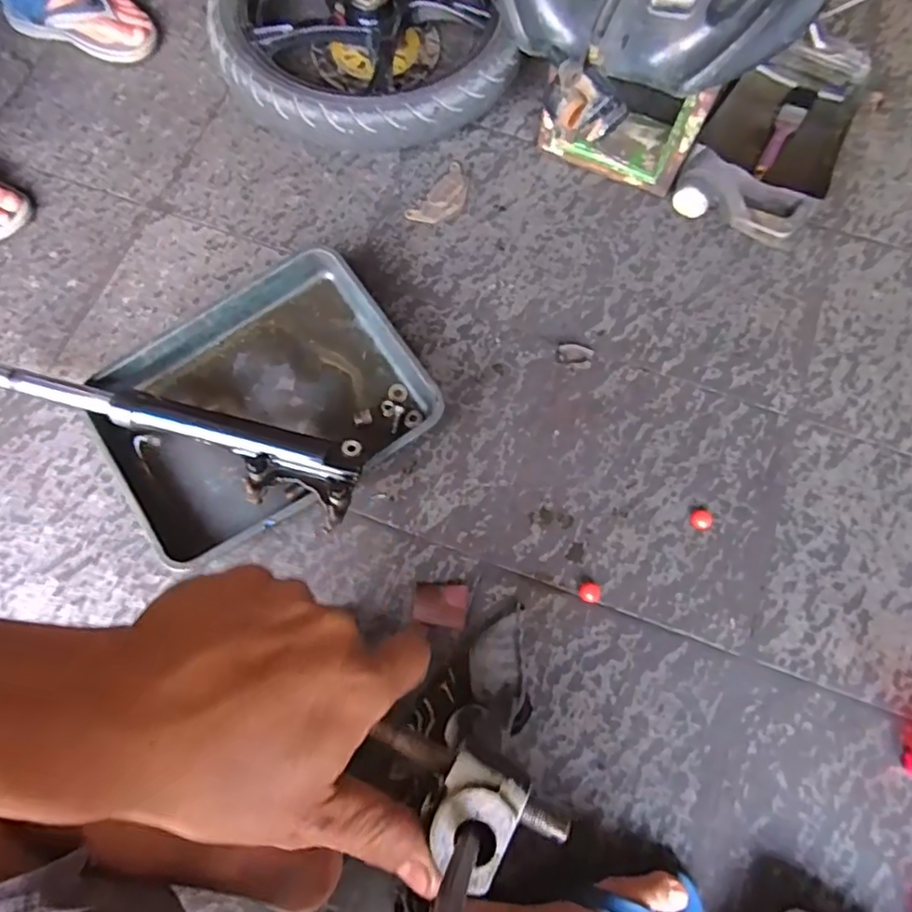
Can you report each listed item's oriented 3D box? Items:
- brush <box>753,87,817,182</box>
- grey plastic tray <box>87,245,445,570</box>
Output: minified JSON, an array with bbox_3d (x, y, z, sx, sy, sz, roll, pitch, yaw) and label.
[{"bbox_3d":[0.472,-0.469,0.846,0.039,0.019,0.187,29,75,8],"label":"brush"},{"bbox_3d":[-0.229,-0.059,0.695,0.364,0.059,0.272,-32,76,-10],"label":"grey plastic tray"}]

